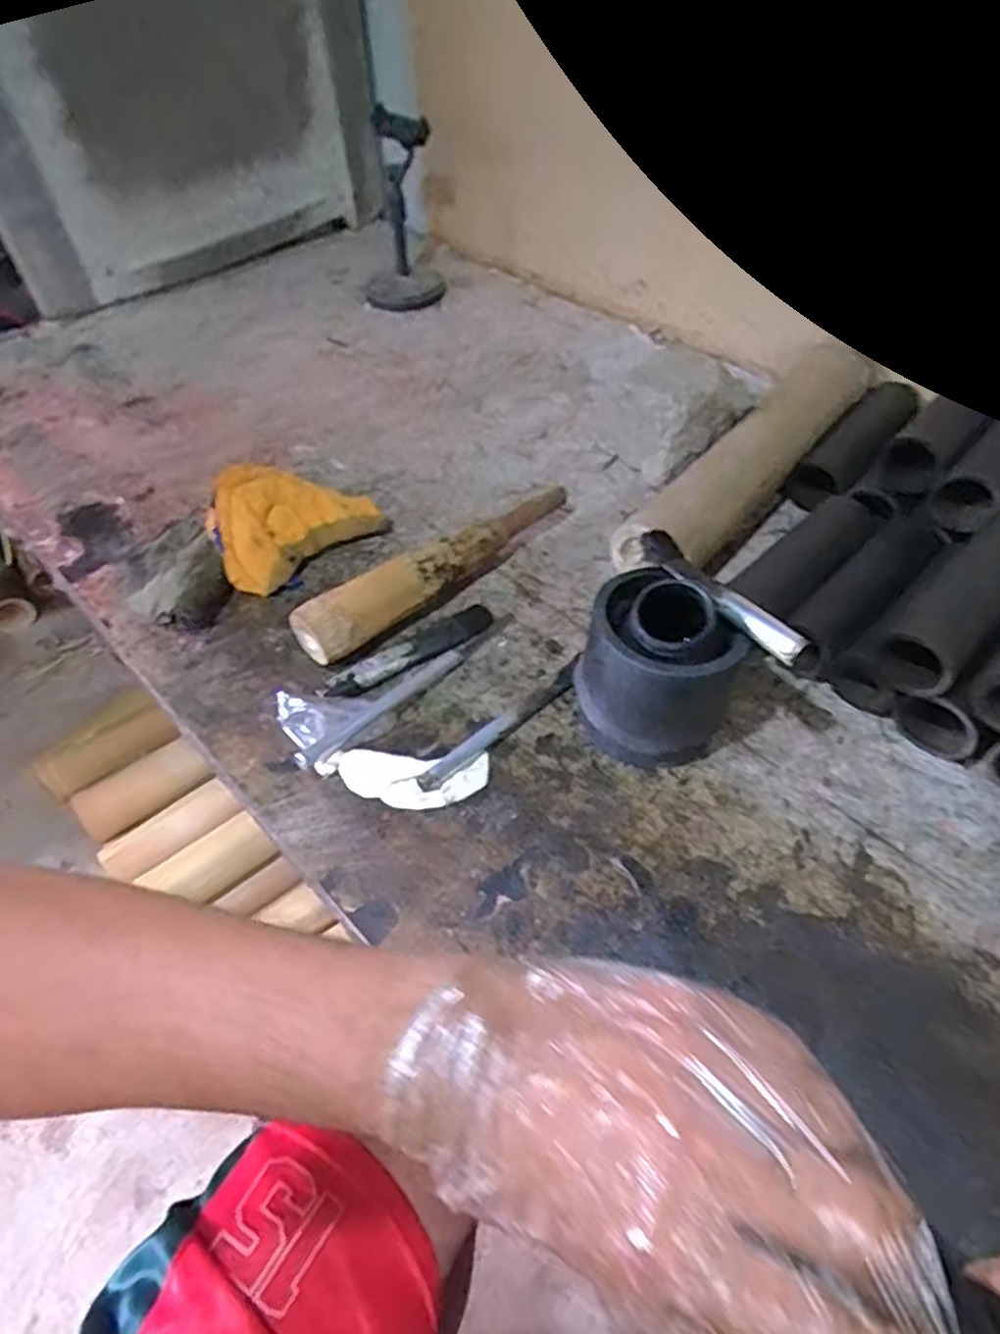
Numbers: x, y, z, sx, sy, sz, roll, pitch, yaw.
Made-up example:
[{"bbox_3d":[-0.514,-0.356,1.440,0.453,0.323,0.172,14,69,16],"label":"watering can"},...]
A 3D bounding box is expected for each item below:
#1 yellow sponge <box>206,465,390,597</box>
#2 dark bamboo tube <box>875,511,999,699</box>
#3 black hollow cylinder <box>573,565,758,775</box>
[{"bbox_3d":[-0.197,-0.141,0.675,0.112,0.062,0.159,37,59,27],"label":"yellow sponge"},{"bbox_3d":[0.335,-0.047,0.529,0.050,0.050,0.171,38,72,27],"label":"dark bamboo tube"},{"bbox_3d":[0.102,0.002,0.508,0.089,0.117,0.105,-32,57,-24],"label":"black hollow cylinder"}]

